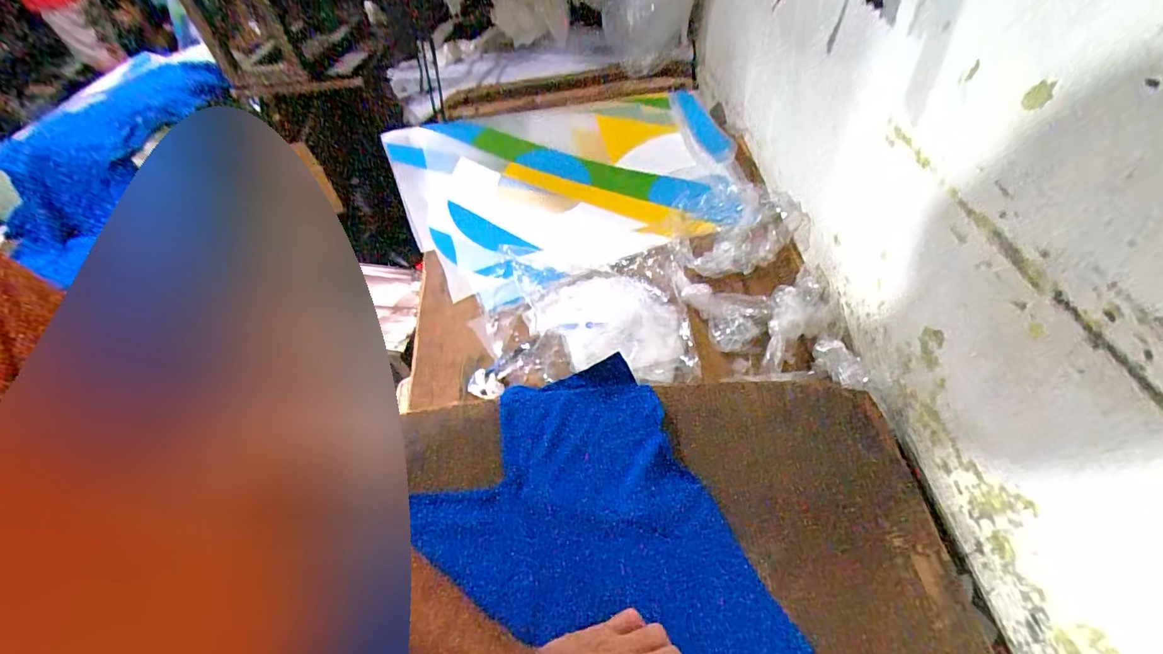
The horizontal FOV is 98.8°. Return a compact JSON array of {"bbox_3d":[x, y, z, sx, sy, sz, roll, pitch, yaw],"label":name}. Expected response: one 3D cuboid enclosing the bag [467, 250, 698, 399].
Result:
[{"bbox_3d":[0.001,-0.013,0.715,0.312,0.036,0.234,-1,49,5],"label":"bag"}]

